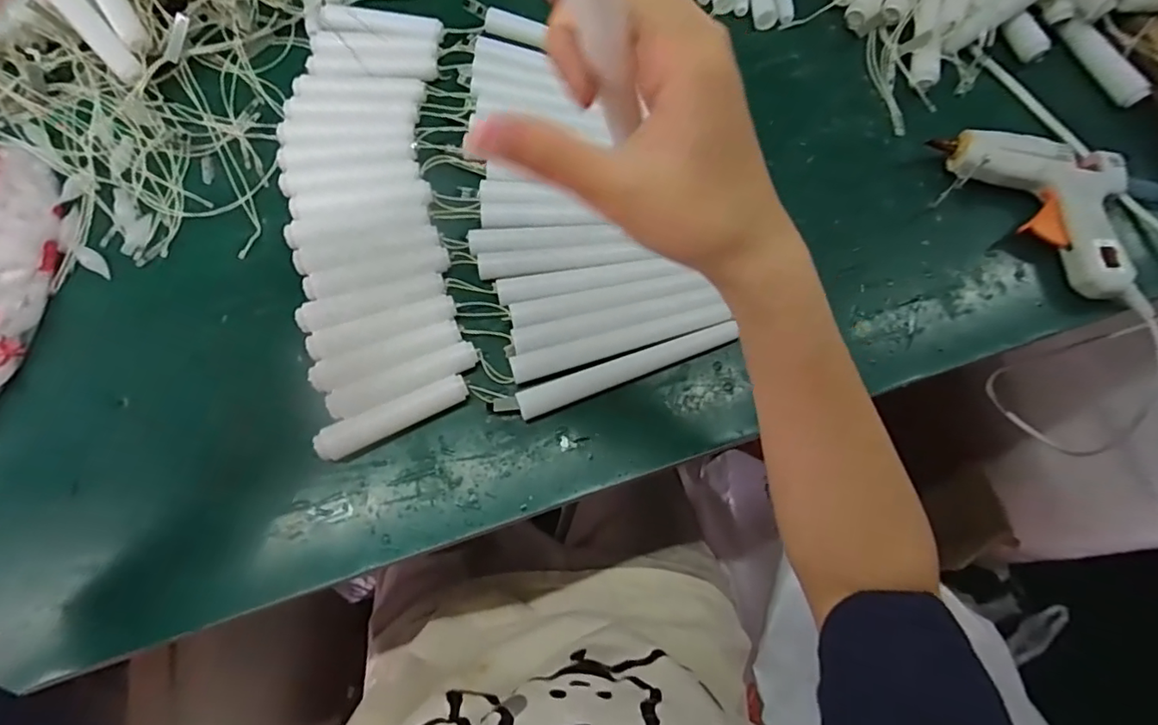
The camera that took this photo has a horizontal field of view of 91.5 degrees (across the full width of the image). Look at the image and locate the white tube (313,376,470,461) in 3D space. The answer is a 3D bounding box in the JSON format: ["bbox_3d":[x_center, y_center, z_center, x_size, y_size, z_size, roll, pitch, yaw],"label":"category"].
[{"bbox_3d":[-0.108,0.032,0.330,0.089,0.011,0.016,-25,75,-11],"label":"white tube"}]

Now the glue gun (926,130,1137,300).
[{"bbox_3d":[0.326,-0.118,0.385,0.089,0.029,0.143,-34,77,-13],"label":"glue gun"}]

